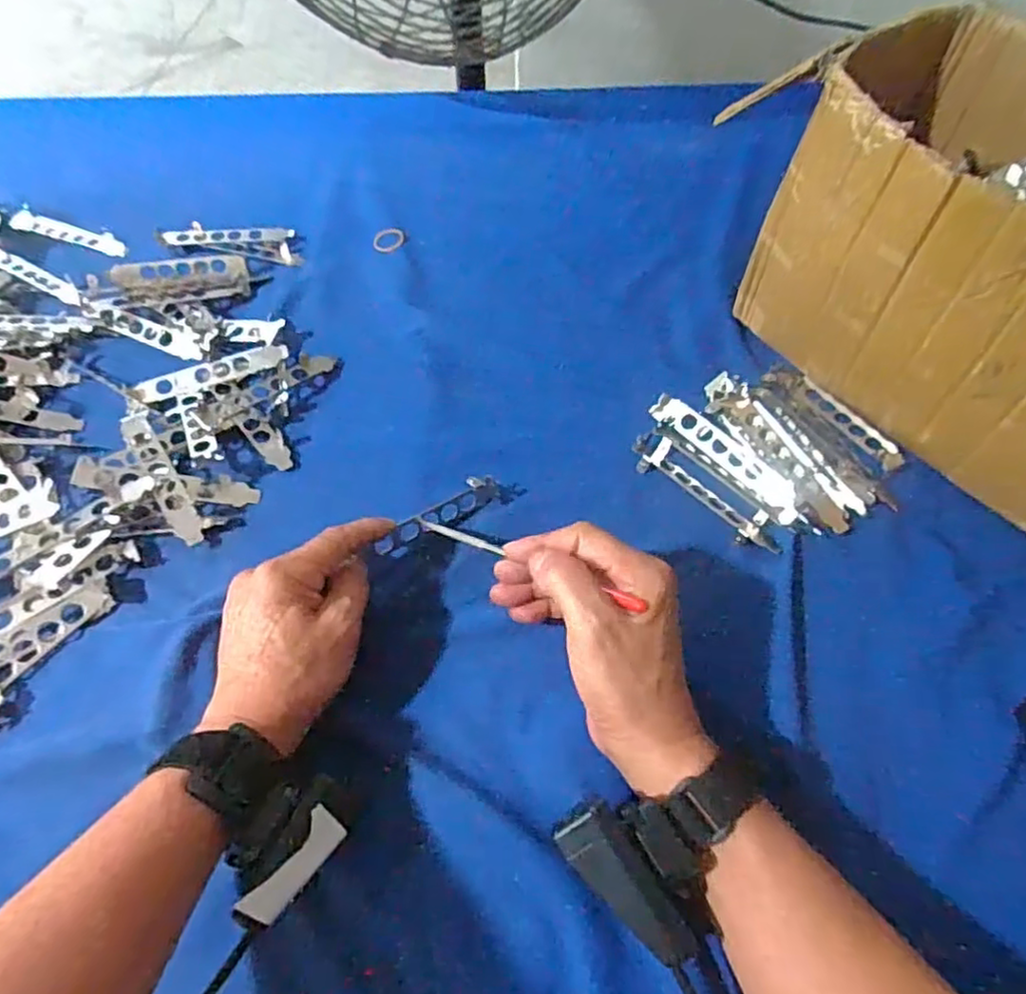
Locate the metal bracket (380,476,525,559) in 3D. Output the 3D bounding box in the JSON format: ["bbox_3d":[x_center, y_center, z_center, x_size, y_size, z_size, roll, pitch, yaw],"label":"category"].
[{"bbox_3d":[-0.041,0.009,0.447,0.108,0.015,0.021,-27,59,-23],"label":"metal bracket"}]

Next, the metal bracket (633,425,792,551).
[{"bbox_3d":[0.139,-0.008,0.460,0.042,0.009,0.118,-37,62,-23],"label":"metal bracket"}]

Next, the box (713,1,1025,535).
[{"bbox_3d":[0.336,-0.148,0.443,0.209,0.190,0.316,-34,61,-22],"label":"box"}]

